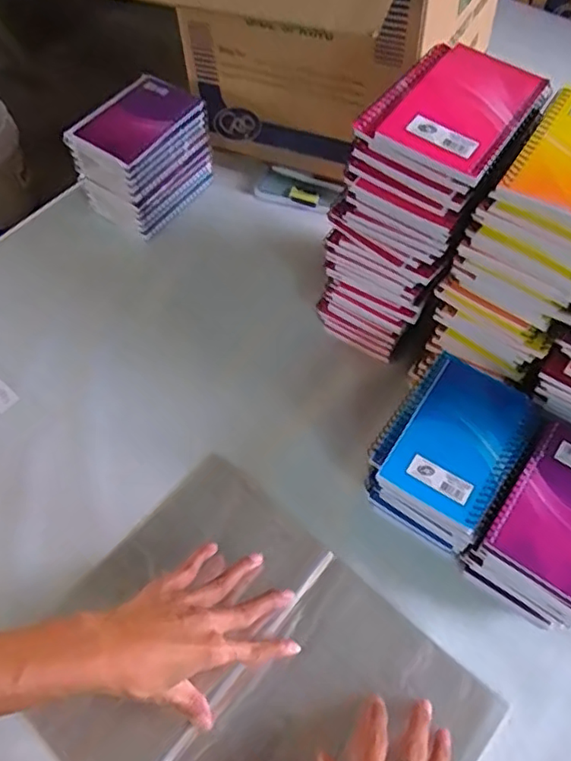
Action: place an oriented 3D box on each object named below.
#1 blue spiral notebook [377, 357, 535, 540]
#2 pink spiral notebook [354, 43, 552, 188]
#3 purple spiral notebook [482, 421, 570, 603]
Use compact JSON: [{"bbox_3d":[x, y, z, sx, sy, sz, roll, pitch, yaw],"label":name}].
[{"bbox_3d":[0.144,0.048,0.498,0.092,0.010,0.139,29,62,17],"label":"blue spiral notebook"},{"bbox_3d":[0.128,-0.204,0.449,0.101,0.019,0.123,32,63,18],"label":"pink spiral notebook"},{"bbox_3d":[0.222,0.098,0.472,0.082,0.009,0.138,31,63,18],"label":"purple spiral notebook"}]

